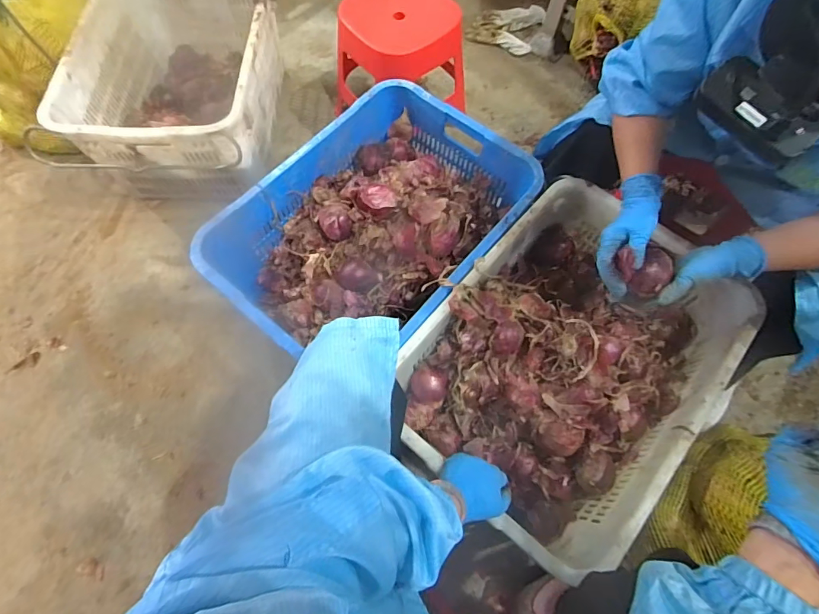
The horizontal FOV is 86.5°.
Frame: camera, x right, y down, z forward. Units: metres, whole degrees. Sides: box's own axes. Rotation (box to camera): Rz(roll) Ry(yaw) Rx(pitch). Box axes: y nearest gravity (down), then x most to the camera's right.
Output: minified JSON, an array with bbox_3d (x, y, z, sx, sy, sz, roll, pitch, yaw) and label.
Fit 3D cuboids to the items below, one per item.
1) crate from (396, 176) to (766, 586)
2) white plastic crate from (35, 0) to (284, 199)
[{"bbox_3d":[0.287,0.099,0.813,0.437,0.190,0.597,37,72,14],"label":"crate"},{"bbox_3d":[-0.571,-0.591,1.140,0.430,0.275,0.606,2,67,1],"label":"white plastic crate"}]

